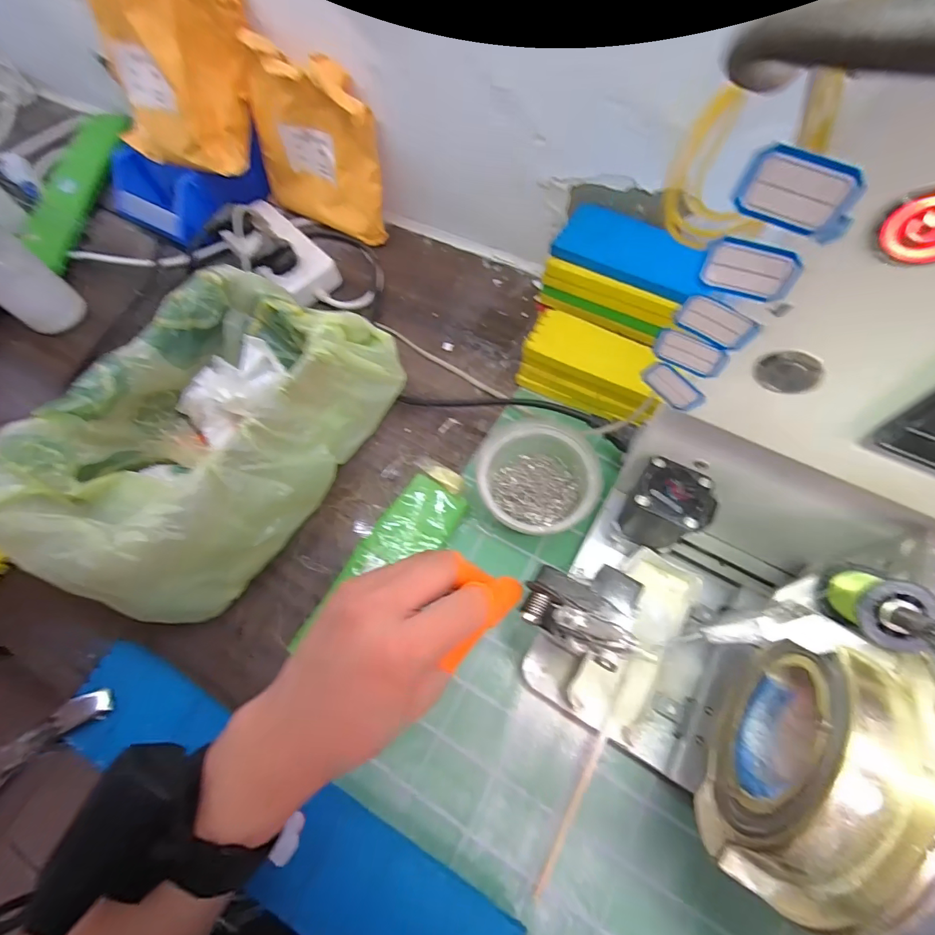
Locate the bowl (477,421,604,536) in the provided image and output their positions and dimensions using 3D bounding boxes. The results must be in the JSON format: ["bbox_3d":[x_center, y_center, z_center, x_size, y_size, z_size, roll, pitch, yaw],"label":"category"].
[{"bbox_3d":[0.058,0.012,0.383,0.096,0.054,0.101,-1,65,2],"label":"bowl"}]

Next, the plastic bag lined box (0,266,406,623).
[{"bbox_3d":[-0.209,-0.026,0.376,0.174,0.112,0.300,30,70,15],"label":"plastic bag lined box"}]

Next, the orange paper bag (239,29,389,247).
[{"bbox_3d":[-0.172,-0.363,0.510,0.170,0.166,0.051,28,70,15],"label":"orange paper bag"}]

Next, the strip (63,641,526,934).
[{"bbox_3d":[-0.134,0.238,0.300,0.344,0.022,0.066,24,51,15],"label":"strip"}]

